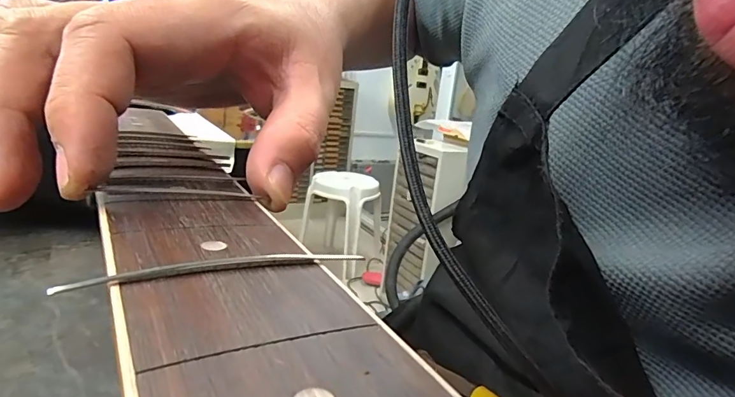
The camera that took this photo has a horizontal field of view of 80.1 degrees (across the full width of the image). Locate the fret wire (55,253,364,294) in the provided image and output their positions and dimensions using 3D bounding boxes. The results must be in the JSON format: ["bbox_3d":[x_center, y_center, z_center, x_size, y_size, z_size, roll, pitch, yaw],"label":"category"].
[{"bbox_3d":[-0.031,0.015,0.100,0.067,0.004,0.004,-3,18,-31],"label":"fret wire"}]

